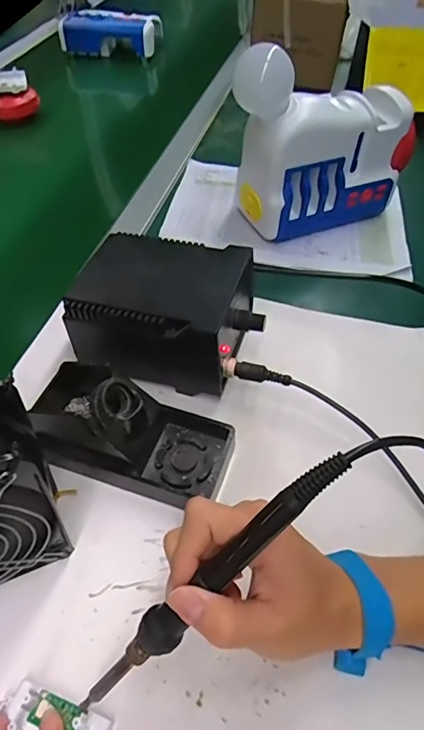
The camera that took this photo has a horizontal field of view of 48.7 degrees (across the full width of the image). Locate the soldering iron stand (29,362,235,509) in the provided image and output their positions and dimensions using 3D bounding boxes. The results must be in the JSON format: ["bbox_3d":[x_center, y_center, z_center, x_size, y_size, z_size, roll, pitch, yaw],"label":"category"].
[{"bbox_3d":[-0.061,0.045,0.358,0.150,0.083,0.075,13,52,8],"label":"soldering iron stand"}]

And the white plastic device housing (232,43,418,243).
[{"bbox_3d":[0.133,-0.257,0.550,0.210,0.180,0.089,-18,54,-16],"label":"white plastic device housing"}]

